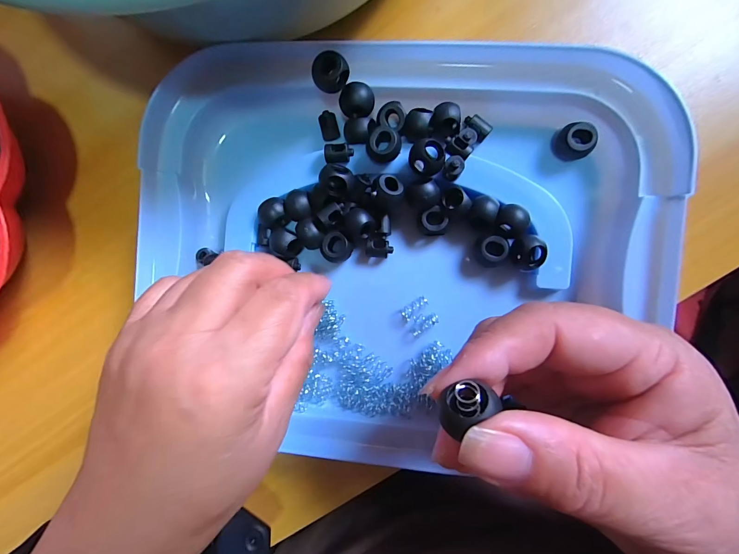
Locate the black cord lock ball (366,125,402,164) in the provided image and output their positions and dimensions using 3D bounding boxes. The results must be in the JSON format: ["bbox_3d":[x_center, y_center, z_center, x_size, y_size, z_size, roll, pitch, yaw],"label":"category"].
[{"bbox_3d":[0.008,-0.067,0.176,0.016,0.012,0.017,0,92,7],"label":"black cord lock ball"}]

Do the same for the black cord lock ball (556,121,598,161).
[{"bbox_3d":[0.106,-0.070,0.176,0.018,0.015,0.014,42,96,4],"label":"black cord lock ball"}]

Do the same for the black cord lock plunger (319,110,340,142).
[{"bbox_3d":[-0.023,-0.085,0.190,0.010,0.004,0.016,-15,90,7],"label":"black cord lock plunger"}]

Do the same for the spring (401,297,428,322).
[{"bbox_3d":[0.024,0.017,0.189,0.017,0.004,0.007,-42,87,6],"label":"spring"}]

